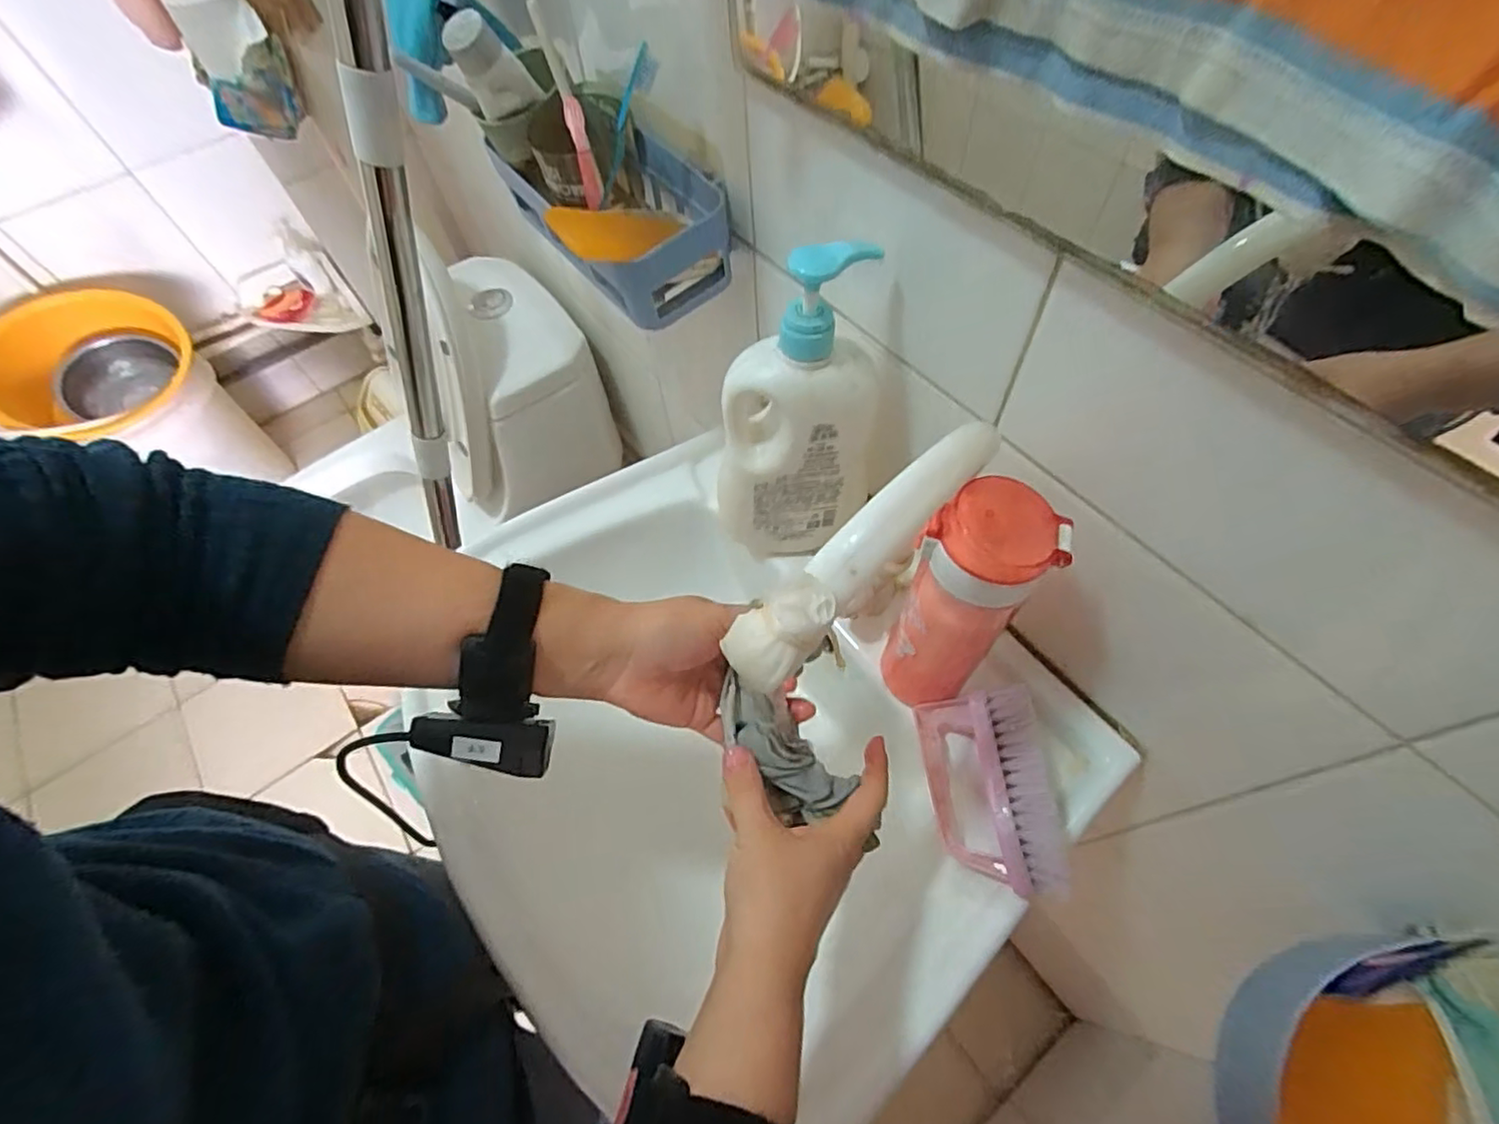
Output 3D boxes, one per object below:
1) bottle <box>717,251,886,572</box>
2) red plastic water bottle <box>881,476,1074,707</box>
[{"bbox_3d":[0.031,-0.103,0.463,0.110,0.235,0.072,2,60,5],"label":"bottle"},{"bbox_3d":[0.132,0.031,0.409,0.070,0.194,0.066,-39,65,-17],"label":"red plastic water bottle"}]

